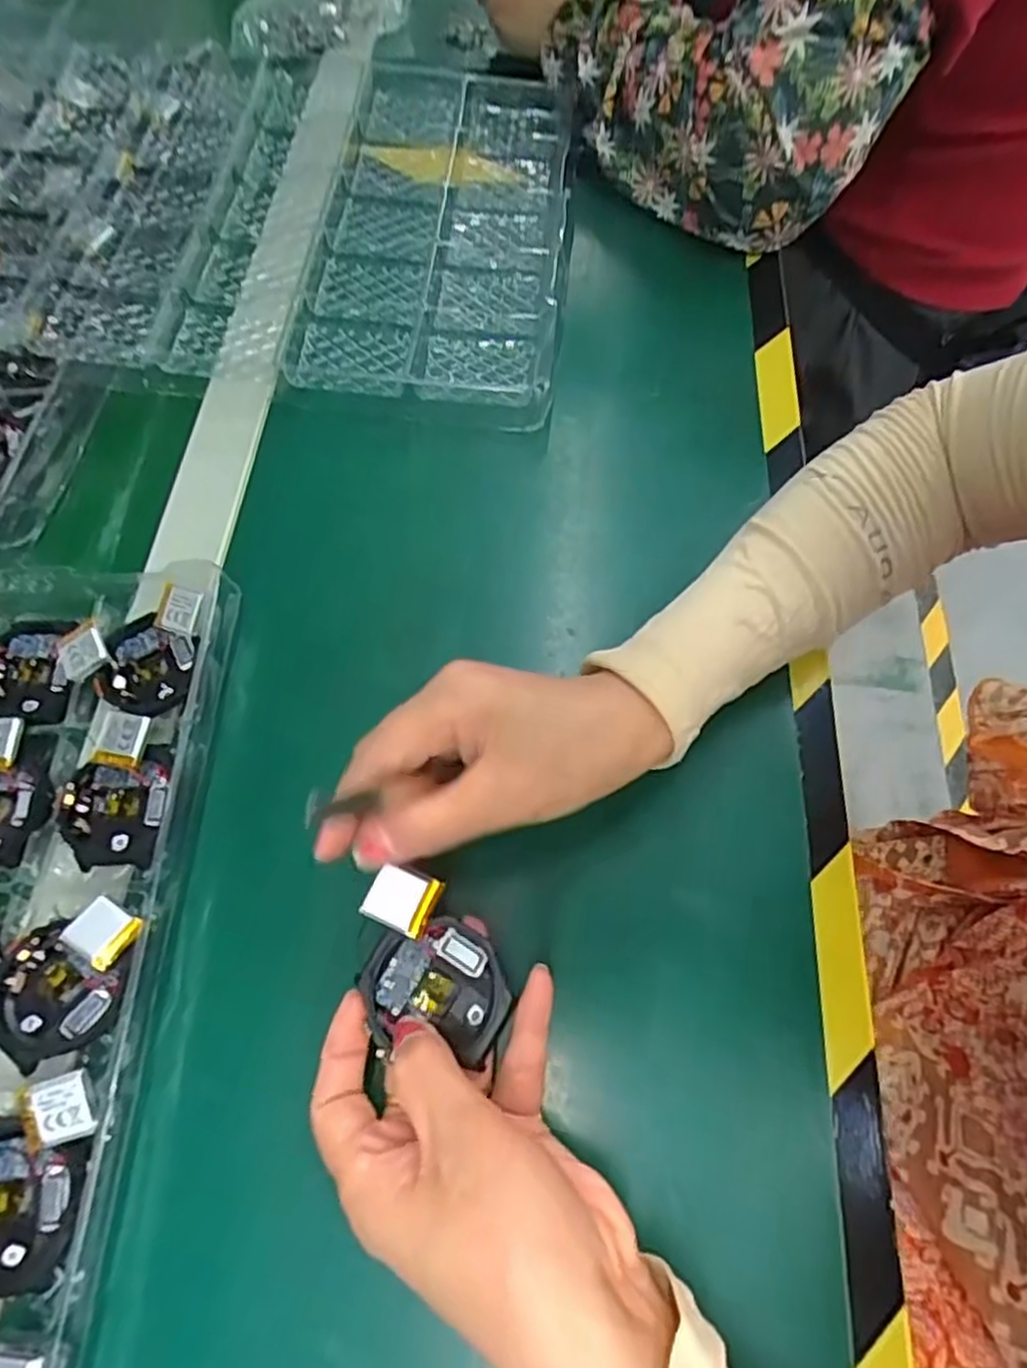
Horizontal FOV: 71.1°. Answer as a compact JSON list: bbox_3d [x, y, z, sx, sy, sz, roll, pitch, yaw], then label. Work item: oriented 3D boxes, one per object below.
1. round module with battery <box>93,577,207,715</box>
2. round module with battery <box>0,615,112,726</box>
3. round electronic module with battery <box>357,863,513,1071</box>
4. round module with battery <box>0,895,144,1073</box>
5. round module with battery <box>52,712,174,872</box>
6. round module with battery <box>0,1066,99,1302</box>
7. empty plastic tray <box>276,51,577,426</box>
[{"bbox_3d":[-0.169,-0.016,0.331,0.045,0.020,0.057,3,65,6],"label":"round module with battery"},{"bbox_3d":[-0.221,-0.010,0.335,0.056,0.019,0.053,-2,64,3],"label":"round module with battery"},{"bbox_3d":[-0.031,0.099,0.251,0.045,0.020,0.066,-25,67,-10],"label":"round electronic module with battery"},{"bbox_3d":[-0.169,0.114,0.274,0.054,0.020,0.047,-25,65,-8],"label":"round module with battery"},{"bbox_3d":[-0.169,0.046,0.305,0.040,0.021,0.060,-1,64,4],"label":"round module with battery"},{"bbox_3d":[-0.171,0.170,0.246,0.047,0.022,0.068,7,65,8],"label":"round module with battery"},{"bbox_3d":[-0.041,-0.276,0.436,0.143,0.030,0.276,3,65,6],"label":"empty plastic tray"}]

